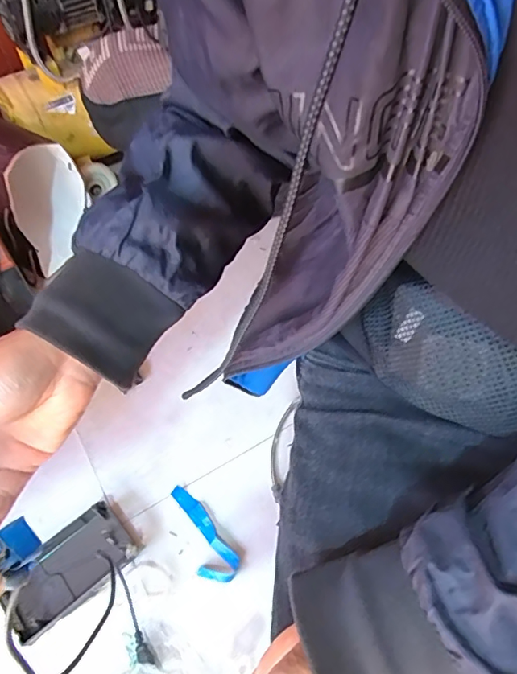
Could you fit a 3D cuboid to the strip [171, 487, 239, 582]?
[{"bbox_3d":[-0.091,0.299,0.742,0.057,0.009,0.158,-34,61,-20],"label":"strip"}]

